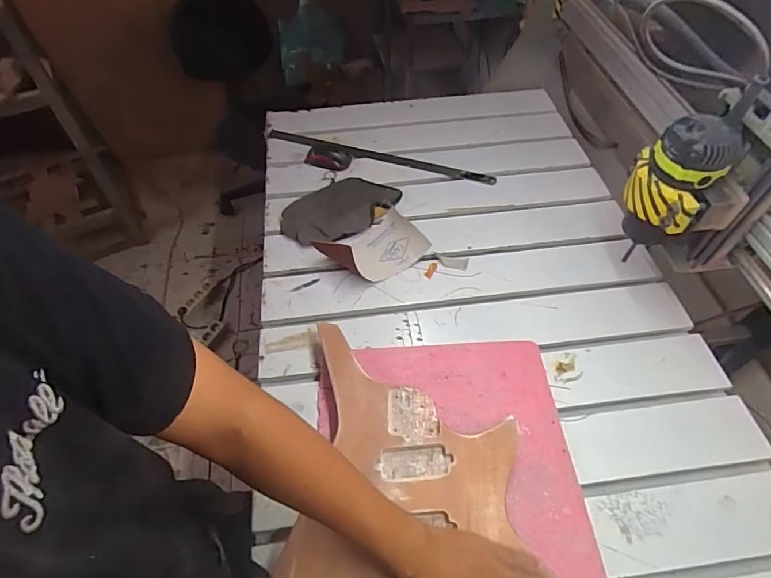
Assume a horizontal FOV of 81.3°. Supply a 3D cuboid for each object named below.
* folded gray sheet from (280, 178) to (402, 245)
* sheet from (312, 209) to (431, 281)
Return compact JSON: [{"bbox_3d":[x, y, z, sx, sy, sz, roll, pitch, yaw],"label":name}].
[{"bbox_3d":[-0.084,-0.161,0.866,0.239,0.045,0.136,-28,58,-18],"label":"folded gray sheet"},{"bbox_3d":[-0.022,-0.077,0.801,0.164,0.059,0.119,-30,59,-19],"label":"sheet"}]

